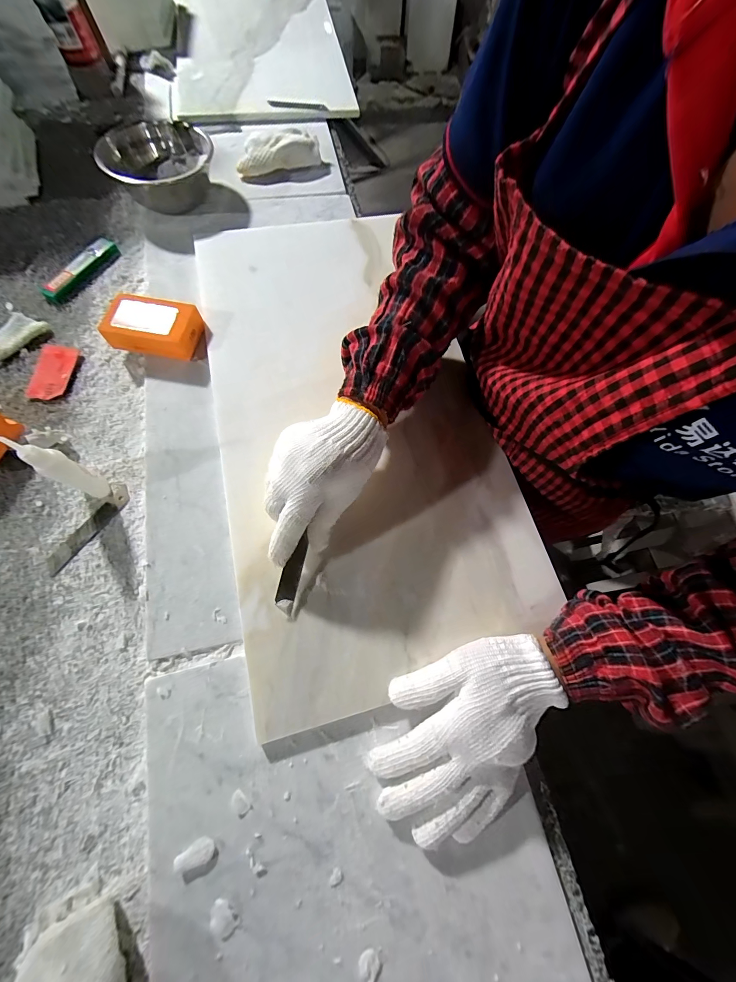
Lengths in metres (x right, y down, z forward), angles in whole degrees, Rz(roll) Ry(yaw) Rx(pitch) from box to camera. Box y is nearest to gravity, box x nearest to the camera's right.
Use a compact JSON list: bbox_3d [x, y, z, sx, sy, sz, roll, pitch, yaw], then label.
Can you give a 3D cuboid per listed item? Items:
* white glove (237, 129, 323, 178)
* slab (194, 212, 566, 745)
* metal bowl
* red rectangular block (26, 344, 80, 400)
[{"bbox_3d":[-0.143,-0.527,0.511,0.127,0.032,0.060,-19,73,-7],"label":"white glove"},{"bbox_3d":[-0.025,-0.100,0.377,0.298,0.016,0.585,-15,72,-6],"label":"slab"},{"bbox_3d":[-0.291,-0.460,0.472,0.145,0.056,0.157,0,71,-1],"label":"metal bowl"},{"bbox_3d":[-0.375,-0.143,0.388,0.046,0.006,0.076,-2,71,-2],"label":"red rectangular block"}]

